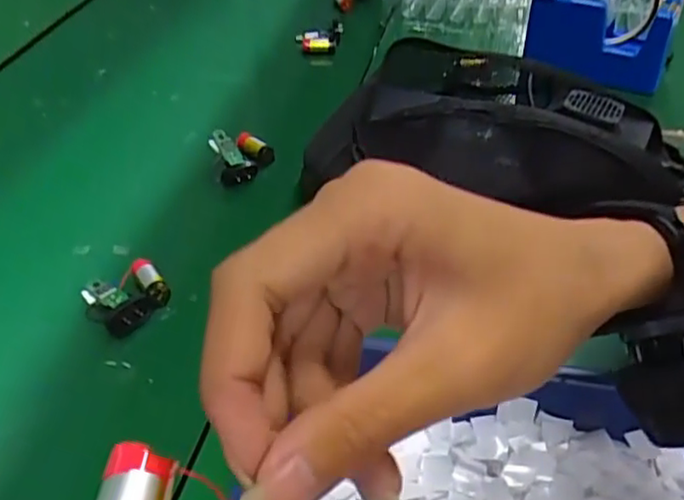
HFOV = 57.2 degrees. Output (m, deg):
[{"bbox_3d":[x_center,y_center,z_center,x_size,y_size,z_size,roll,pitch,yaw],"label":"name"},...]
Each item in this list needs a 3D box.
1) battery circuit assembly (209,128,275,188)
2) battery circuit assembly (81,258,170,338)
[{"bbox_3d":[-0.086,-0.084,0.543,0.049,0.032,0.054,-15,47,-15],"label":"battery circuit assembly"},{"bbox_3d":[-0.146,0.034,0.430,0.052,0.021,0.051,1,45,-1],"label":"battery circuit assembly"}]

